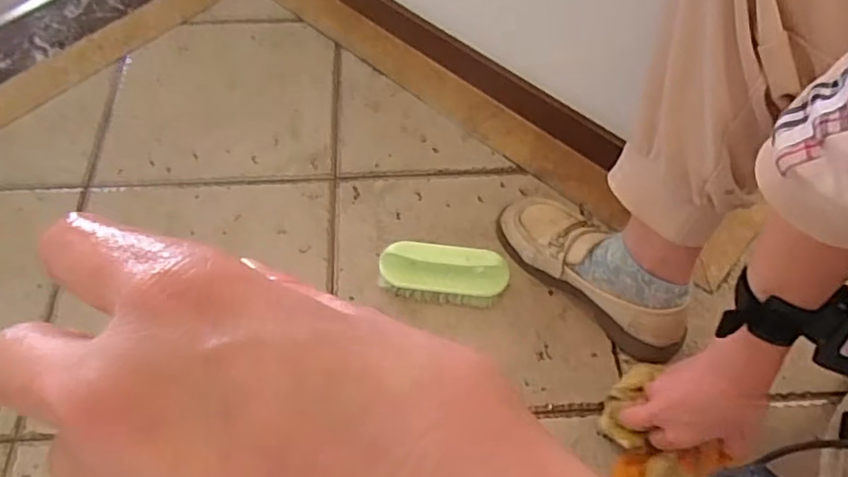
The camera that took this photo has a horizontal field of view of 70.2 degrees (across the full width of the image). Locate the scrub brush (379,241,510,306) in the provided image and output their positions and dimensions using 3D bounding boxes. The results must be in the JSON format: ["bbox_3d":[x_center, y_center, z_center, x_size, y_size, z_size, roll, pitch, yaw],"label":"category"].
[{"bbox_3d":[0.021,0.038,0.649,0.132,0.059,0.051,4,58,2],"label":"scrub brush"}]

